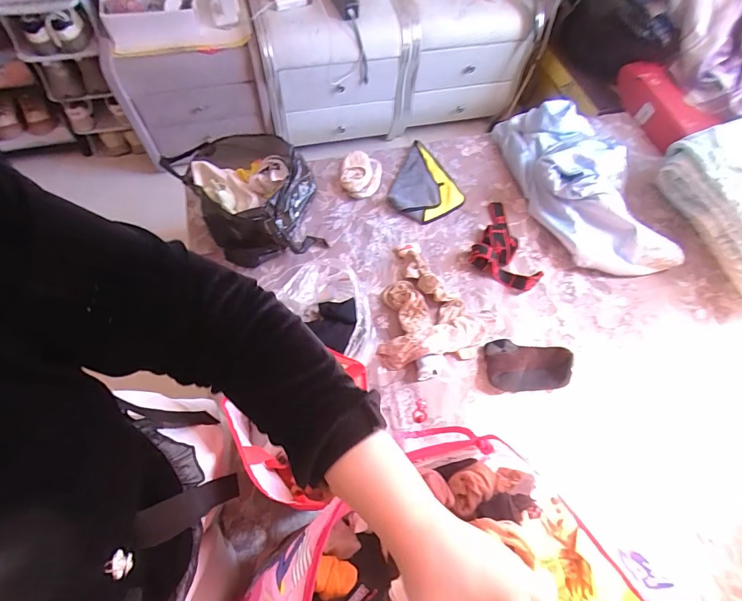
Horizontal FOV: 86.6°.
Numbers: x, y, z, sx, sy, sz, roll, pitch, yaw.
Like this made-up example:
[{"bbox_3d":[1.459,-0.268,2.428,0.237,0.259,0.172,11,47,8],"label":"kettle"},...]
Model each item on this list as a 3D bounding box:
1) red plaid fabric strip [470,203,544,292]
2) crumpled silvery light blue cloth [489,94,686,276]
[{"bbox_3d":[0.373,-0.154,1.031,0.183,0.056,0.239,23,70,9],"label":"red plaid fabric strip"},{"bbox_3d":[0.579,-0.353,1.076,0.295,0.122,0.601,-11,67,-9],"label":"crumpled silvery light blue cloth"}]

